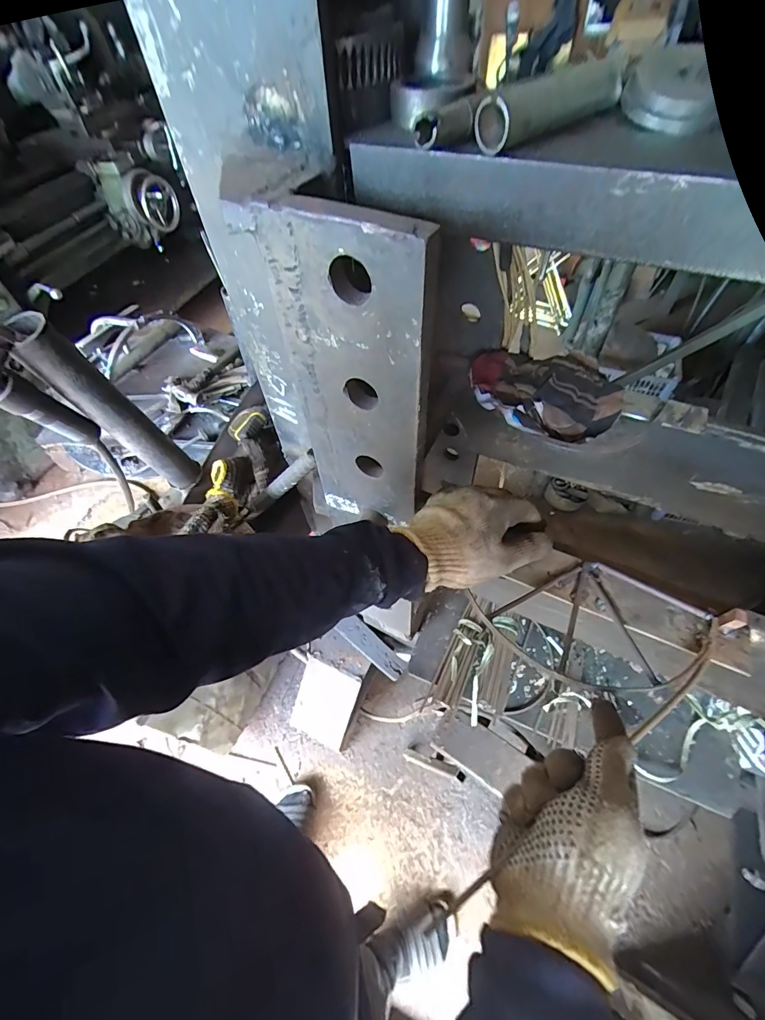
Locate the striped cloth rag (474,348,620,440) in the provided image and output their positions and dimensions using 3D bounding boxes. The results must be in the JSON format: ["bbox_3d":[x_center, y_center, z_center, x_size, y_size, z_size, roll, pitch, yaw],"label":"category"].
[{"bbox_3d":[0.214,-0.160,0.555,0.187,0.050,0.165,-8,54,-2],"label":"striped cloth rag"}]

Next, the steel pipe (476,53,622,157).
[{"bbox_3d":[0.111,-0.268,0.271,0.122,0.028,0.034,-38,60,-21],"label":"steel pipe"}]

